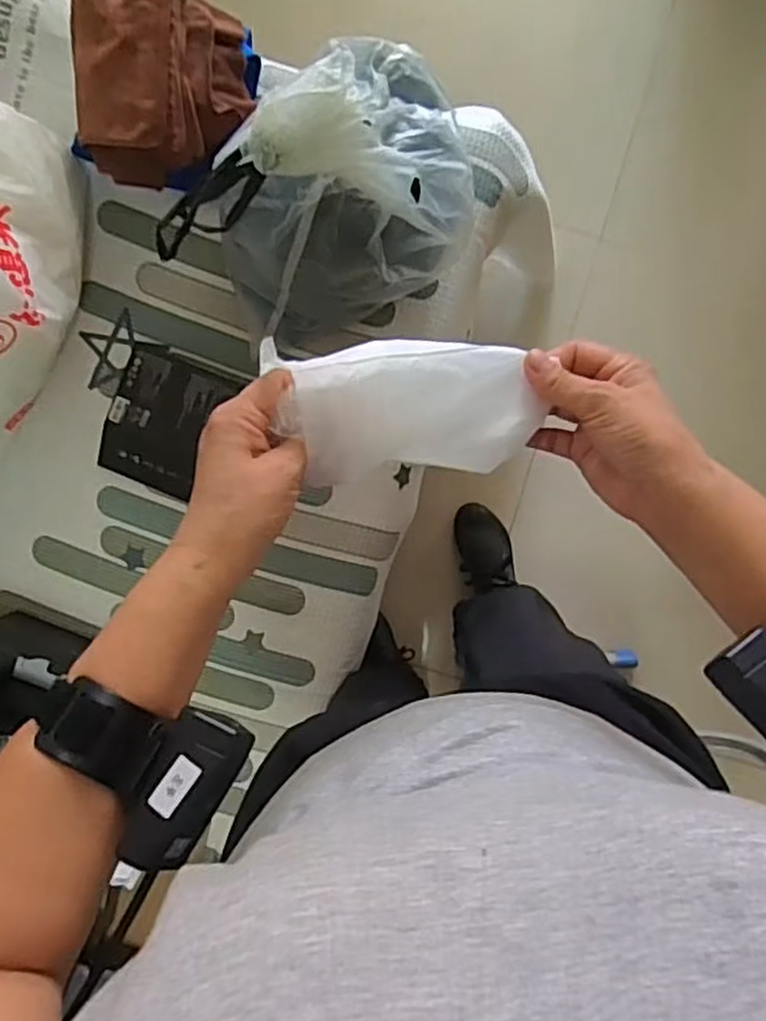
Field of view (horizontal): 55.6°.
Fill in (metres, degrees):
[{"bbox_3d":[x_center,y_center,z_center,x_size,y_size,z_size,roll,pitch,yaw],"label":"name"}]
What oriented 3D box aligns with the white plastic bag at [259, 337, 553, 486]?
[{"bbox_3d":[0.013,-0.055,0.398,0.150,0.022,0.073,-3,93,-19],"label":"white plastic bag"}]

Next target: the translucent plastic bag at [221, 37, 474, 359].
[{"bbox_3d":[-0.031,-0.295,0.708,0.191,0.224,0.300,41,94,-1],"label":"translucent plastic bag"}]

